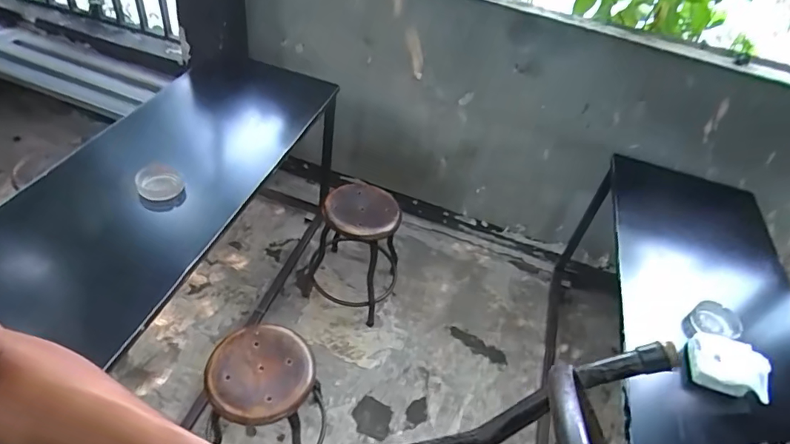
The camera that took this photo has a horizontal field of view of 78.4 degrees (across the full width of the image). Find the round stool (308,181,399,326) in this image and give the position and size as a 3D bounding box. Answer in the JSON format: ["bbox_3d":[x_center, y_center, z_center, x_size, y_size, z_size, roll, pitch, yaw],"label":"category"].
[{"bbox_3d":[-0.130,0.087,1.626,0.274,0.403,0.258,6,43,-6],"label":"round stool"}]

